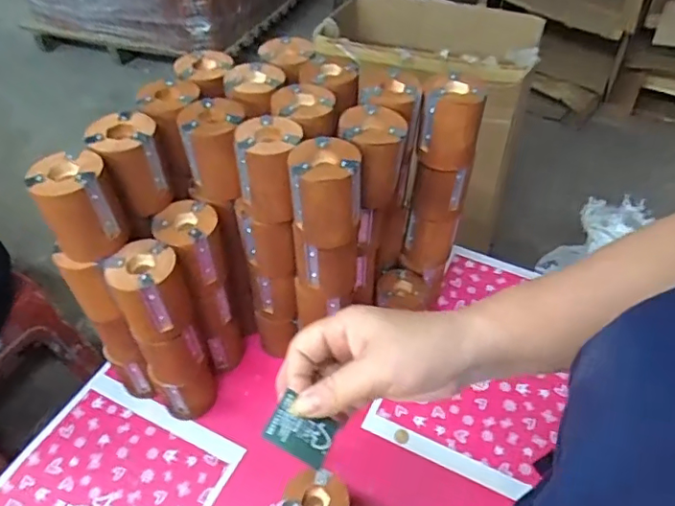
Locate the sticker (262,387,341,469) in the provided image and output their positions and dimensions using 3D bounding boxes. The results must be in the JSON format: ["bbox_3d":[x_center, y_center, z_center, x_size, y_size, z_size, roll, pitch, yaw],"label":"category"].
[{"bbox_3d":[-0.020,0.100,0.304,0.038,0.004,0.026,34,64,-11],"label":"sticker"}]

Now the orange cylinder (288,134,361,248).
[{"bbox_3d":[-0.013,-0.067,0.613,0.077,0.101,0.071,-5,48,-4],"label":"orange cylinder"}]

